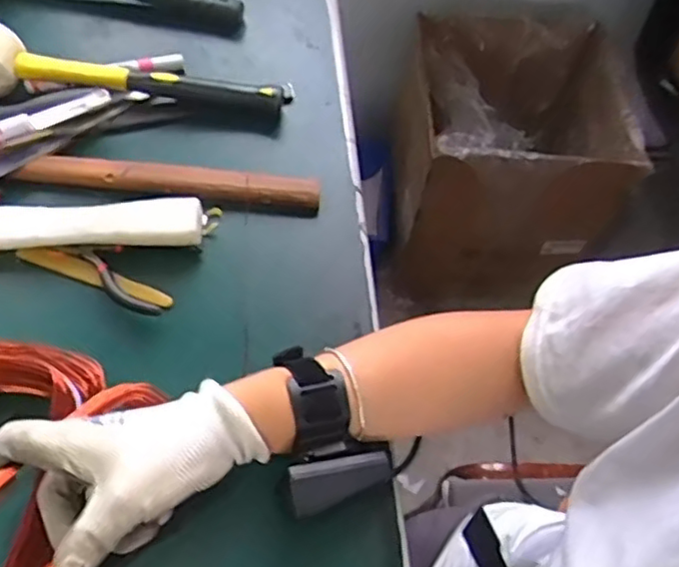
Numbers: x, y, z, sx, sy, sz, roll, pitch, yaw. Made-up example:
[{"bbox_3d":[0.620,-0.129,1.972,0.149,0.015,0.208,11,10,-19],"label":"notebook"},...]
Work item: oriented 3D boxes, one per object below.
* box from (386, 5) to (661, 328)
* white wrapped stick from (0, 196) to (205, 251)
[{"bbox_3d":[0.316,-0.227,1.292,0.405,0.446,0.391,6,60,-1],"label":"box"},{"bbox_3d":[-0.255,-0.040,0.490,0.294,0.036,0.031,-2,60,-6],"label":"white wrapped stick"}]

